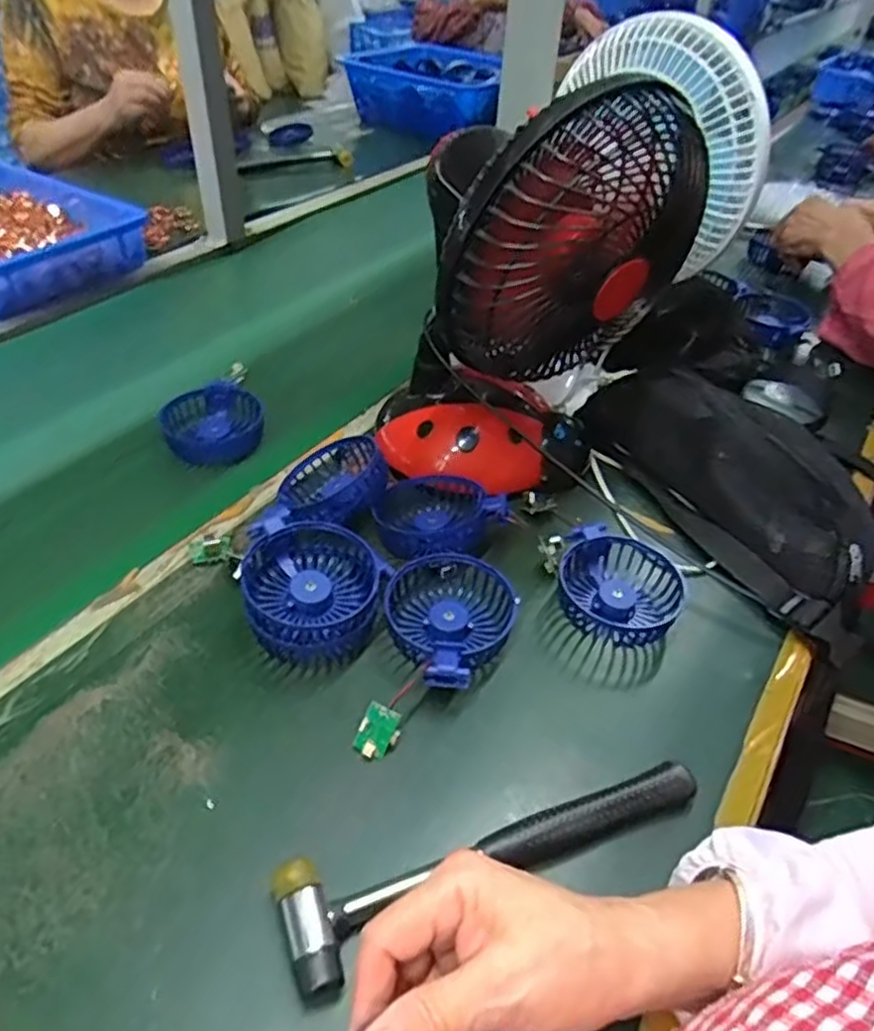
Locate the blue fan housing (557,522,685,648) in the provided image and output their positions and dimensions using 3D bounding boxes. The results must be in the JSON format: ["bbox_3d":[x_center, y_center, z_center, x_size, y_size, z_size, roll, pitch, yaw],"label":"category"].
[{"bbox_3d":[0.137,0.054,0.543,0.088,0.044,0.084,1,44,-1],"label":"blue fan housing"}]

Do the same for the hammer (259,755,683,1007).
[{"bbox_3d":[0.034,0.178,0.394,0.238,0.021,0.062,-15,45,-20],"label":"hammer"}]

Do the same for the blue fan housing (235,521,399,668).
[{"bbox_3d":[-0.087,0.050,0.500,0.091,0.049,0.094,18,44,11],"label":"blue fan housing"}]

